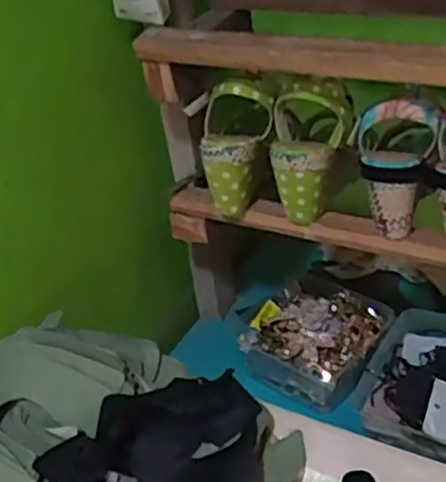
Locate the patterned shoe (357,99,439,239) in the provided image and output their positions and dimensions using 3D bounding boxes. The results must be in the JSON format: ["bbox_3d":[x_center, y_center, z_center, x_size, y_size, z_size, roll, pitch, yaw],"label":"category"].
[{"bbox_3d":[0.169,-0.075,0.696,0.075,0.125,0.073,2,35,15],"label":"patterned shoe"}]

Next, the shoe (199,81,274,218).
[{"bbox_3d":[0.008,-0.098,0.774,0.070,0.145,0.077,5,16,-2],"label":"shoe"}]

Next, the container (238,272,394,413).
[{"bbox_3d":[0.115,0.119,0.913,0.167,0.066,0.165,15,40,30],"label":"container"}]

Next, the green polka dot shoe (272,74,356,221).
[{"bbox_3d":[0.083,-0.092,0.738,0.084,0.144,0.069,11,2,23],"label":"green polka dot shoe"}]

